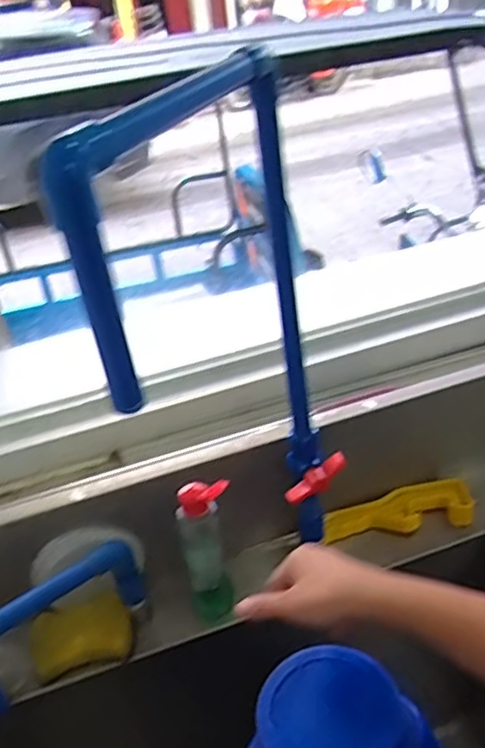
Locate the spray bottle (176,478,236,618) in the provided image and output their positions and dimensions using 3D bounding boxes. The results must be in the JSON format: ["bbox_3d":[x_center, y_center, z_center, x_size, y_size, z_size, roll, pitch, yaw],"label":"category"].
[{"bbox_3d":[-0.033,0.183,0.689,0.050,0.165,0.061,-9,34,-4],"label":"spray bottle"}]

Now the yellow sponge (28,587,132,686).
[{"bbox_3d":[-0.163,0.270,0.688,0.101,0.032,0.067,-11,59,-7],"label":"yellow sponge"}]

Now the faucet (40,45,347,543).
[{"bbox_3d":[0.007,0.025,0.513,0.055,0.466,0.257,10,38,24],"label":"faucet"}]

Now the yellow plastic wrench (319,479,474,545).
[{"bbox_3d":[0.179,0.159,0.779,0.171,0.030,0.050,-7,34,0],"label":"yellow plastic wrench"}]

